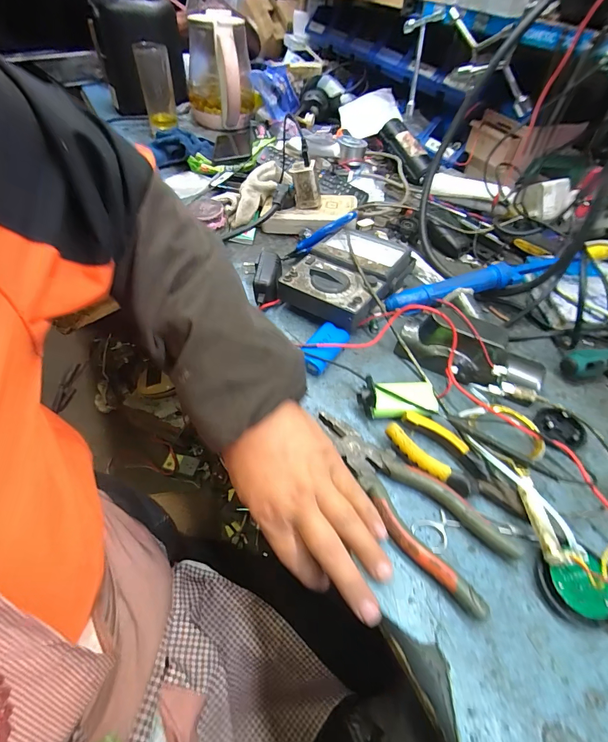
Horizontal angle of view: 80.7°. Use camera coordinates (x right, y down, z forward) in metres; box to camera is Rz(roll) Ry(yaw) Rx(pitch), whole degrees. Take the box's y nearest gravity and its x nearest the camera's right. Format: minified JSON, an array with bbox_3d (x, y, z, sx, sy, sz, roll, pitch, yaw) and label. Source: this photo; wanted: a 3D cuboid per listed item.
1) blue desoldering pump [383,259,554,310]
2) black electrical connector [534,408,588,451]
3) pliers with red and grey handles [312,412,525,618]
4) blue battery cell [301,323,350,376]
[{"bbox_3d":[0.215,-0.113,0.464,0.226,0.024,0.029,-14,52,-2],"label":"blue desoldering pump"},{"bbox_3d":[0.260,0.057,0.361,0.033,0.016,0.045,-34,61,-29],"label":"black electrical connector"},{"bbox_3d":[0.081,0.103,0.305,0.067,0.016,0.183,-34,60,-29],"label":"pliers with red and grey handles"},{"bbox_3d":[0.023,-0.028,0.403,0.036,0.020,0.068,26,52,15],"label":"blue battery cell"}]

